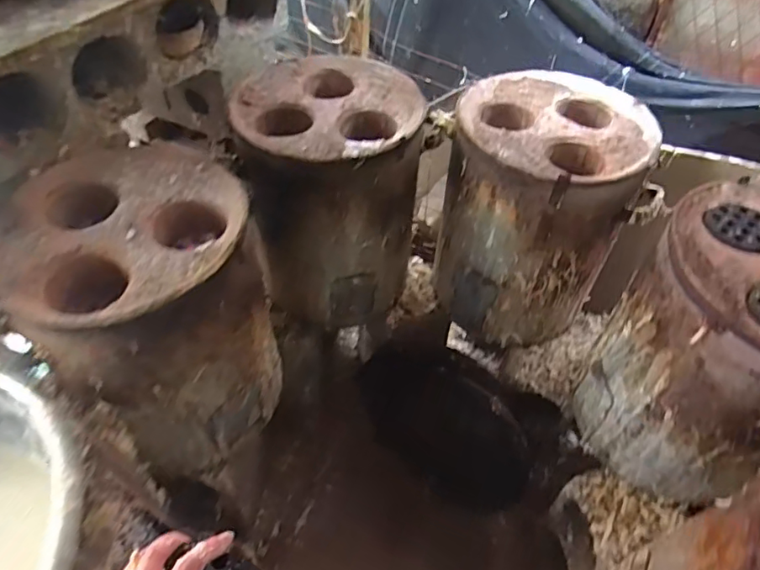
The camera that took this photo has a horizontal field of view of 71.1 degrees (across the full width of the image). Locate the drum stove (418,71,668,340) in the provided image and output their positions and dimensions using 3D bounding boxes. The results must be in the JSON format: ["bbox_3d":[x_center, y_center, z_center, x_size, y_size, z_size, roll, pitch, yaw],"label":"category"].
[{"bbox_3d":[0.322,-0.152,1.160,0.355,0.456,0.376,-18,53,-18],"label":"drum stove"}]

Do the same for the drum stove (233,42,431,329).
[{"bbox_3d":[-0.104,-0.185,1.176,0.353,0.474,0.379,2,49,-2],"label":"drum stove"}]

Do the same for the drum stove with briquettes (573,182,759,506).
[{"bbox_3d":[0.597,0.116,0.937,0.349,0.449,0.357,36,56,24],"label":"drum stove with briquettes"}]

